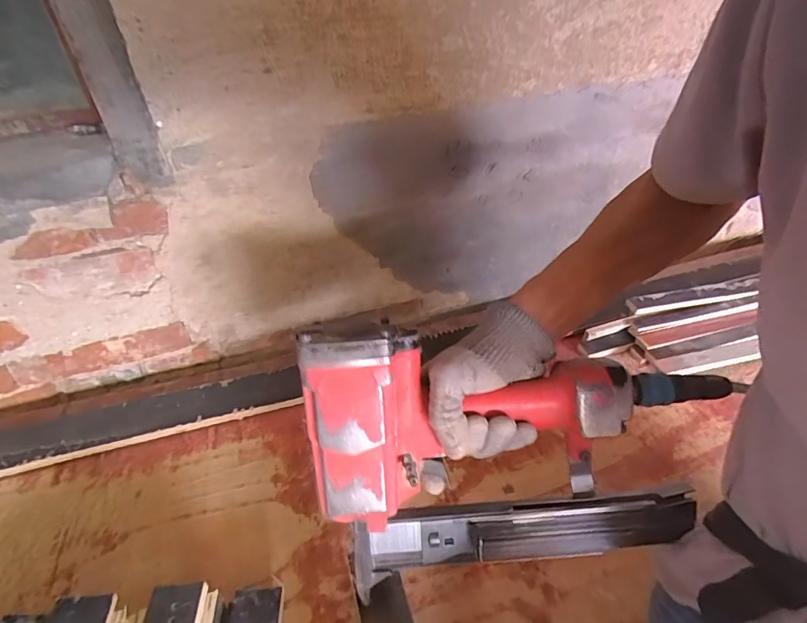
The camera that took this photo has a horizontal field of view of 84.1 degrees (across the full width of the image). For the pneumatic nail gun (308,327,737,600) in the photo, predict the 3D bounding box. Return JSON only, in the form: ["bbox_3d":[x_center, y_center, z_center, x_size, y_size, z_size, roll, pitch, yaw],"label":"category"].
[{"bbox_3d":[0.097,0.107,0.388,0.337,0.225,0.090,-7,15,-9],"label":"pneumatic nail gun"}]

